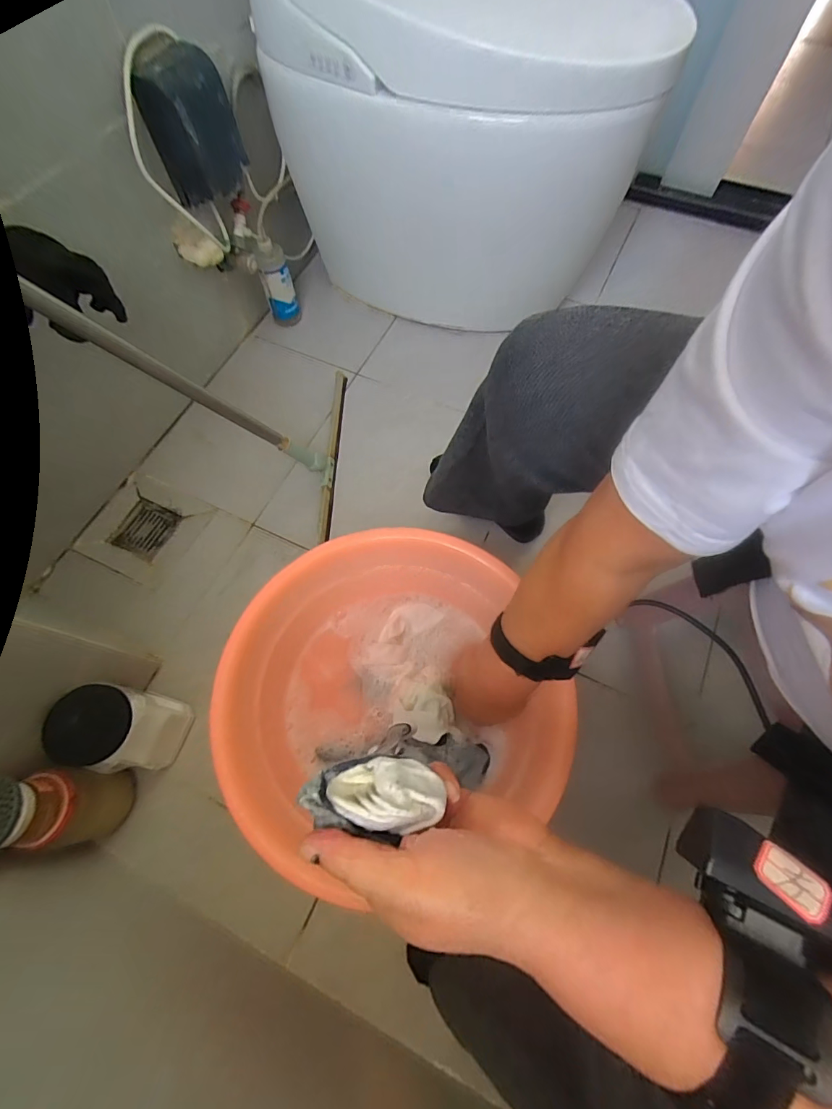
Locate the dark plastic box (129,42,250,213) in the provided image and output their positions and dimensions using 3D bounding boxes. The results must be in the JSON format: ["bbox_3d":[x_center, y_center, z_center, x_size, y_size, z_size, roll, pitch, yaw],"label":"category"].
[{"bbox_3d":[-0.325,-0.630,0.664,0.058,0.155,0.118,36,71,16],"label":"dark plastic box"}]

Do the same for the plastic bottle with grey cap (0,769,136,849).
[{"bbox_3d":[-0.437,0.313,0.549,0.091,0.182,0.084,0,65,1],"label":"plastic bottle with grey cap"}]

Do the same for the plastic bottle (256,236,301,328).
[{"bbox_3d":[-0.290,-0.570,0.938,0.064,0.161,0.052,-18,66,-7],"label":"plastic bottle"}]

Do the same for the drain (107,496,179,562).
[{"bbox_3d":[-0.507,-0.048,0.835,0.098,0.013,0.099,23,68,11],"label":"drain"}]

